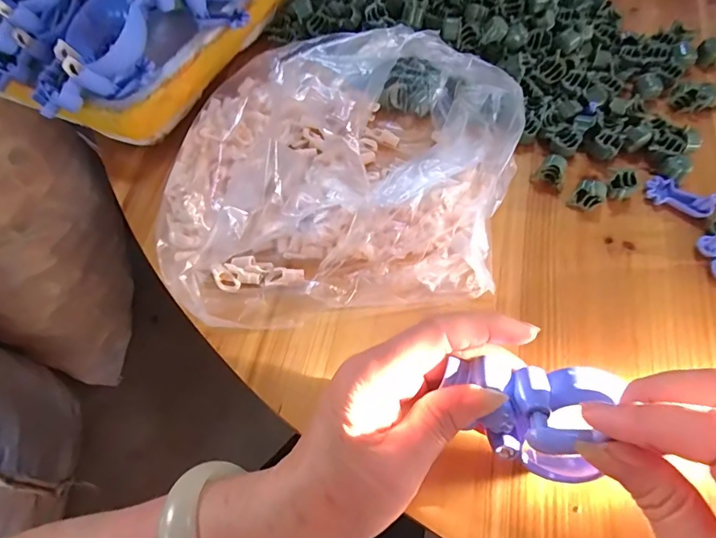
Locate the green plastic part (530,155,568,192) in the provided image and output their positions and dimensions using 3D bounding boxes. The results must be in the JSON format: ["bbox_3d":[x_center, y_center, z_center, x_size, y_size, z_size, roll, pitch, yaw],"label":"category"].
[{"bbox_3d":[0.129,-0.064,0.297,0.020,0.016,0.014,27,68,14],"label":"green plastic part"}]

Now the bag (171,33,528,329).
[{"bbox_3d":[-0.014,-0.073,0.275,0.216,0.074,0.192,-6,64,0],"label":"bag"}]

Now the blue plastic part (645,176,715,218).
[{"bbox_3d":[0.206,-0.048,0.285,0.039,0.013,0.018,24,68,13],"label":"blue plastic part"}]

